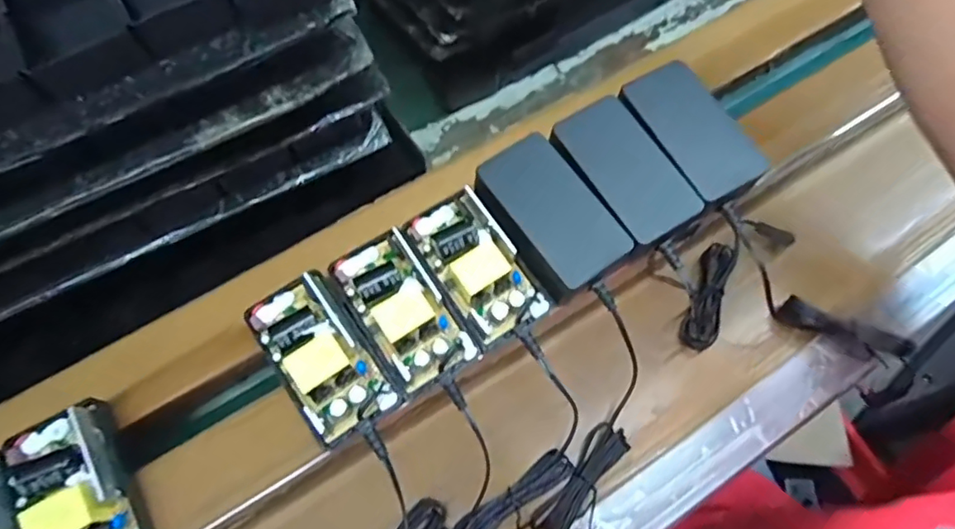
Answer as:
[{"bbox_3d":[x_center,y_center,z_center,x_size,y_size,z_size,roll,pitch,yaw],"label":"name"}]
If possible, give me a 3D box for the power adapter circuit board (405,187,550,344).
[{"bbox_3d":[-0.001,-0.001,0.335,0.045,0.025,0.090,-34,69,-12],"label":"power adapter circuit board"}]

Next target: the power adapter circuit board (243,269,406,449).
[{"bbox_3d":[-0.087,0.049,0.313,0.050,0.025,0.093,-34,69,-13],"label":"power adapter circuit board"}]

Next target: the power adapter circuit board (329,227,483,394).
[{"bbox_3d":[-0.043,0.024,0.326,0.046,0.024,0.091,-33,69,-12],"label":"power adapter circuit board"}]

